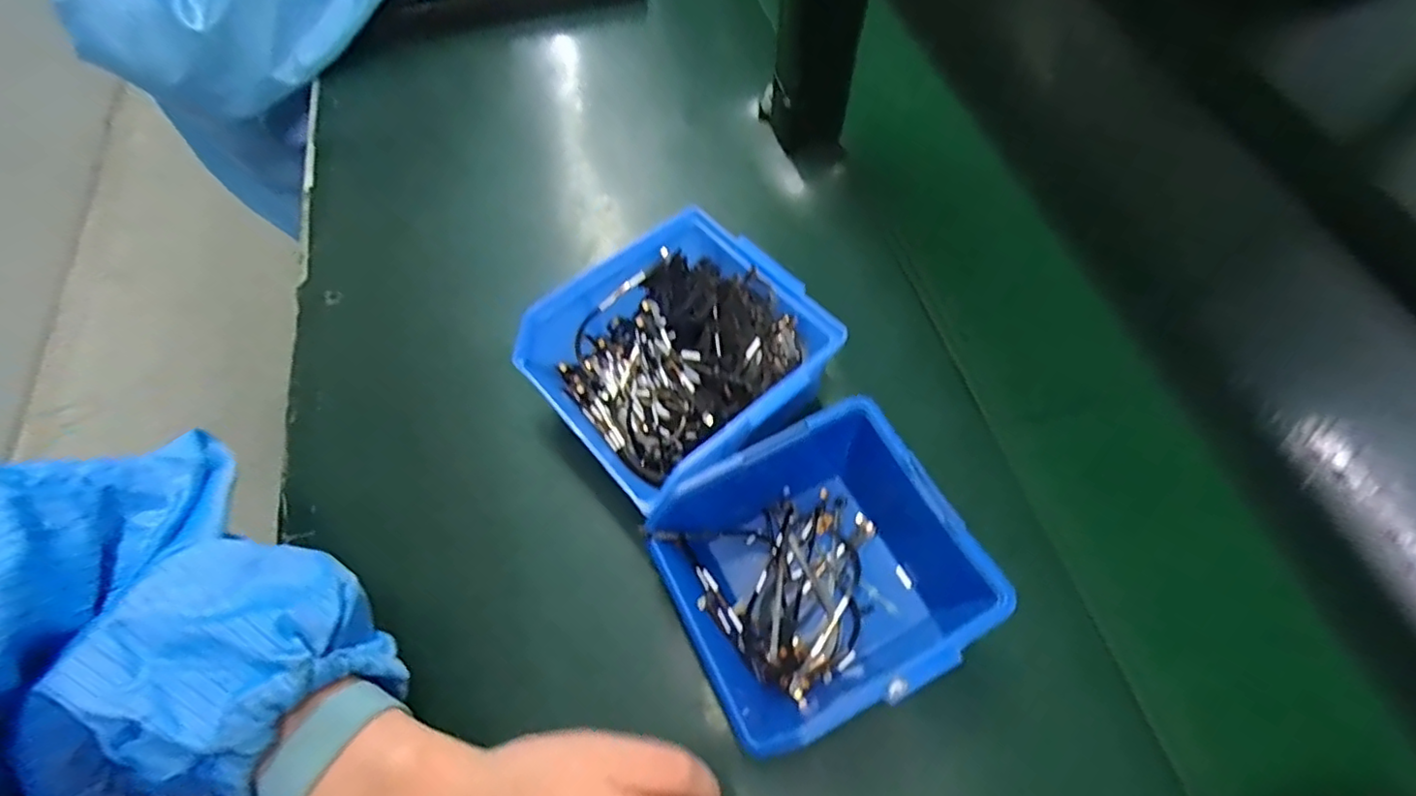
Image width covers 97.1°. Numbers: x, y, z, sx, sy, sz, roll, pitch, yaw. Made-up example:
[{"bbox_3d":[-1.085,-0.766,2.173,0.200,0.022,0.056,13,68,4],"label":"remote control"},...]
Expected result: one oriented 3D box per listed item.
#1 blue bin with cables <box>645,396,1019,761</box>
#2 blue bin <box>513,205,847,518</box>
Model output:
[{"bbox_3d":[0.055,0.085,0.303,0.137,0.084,0.119,-24,64,-13],"label":"blue bin with cables"},{"bbox_3d":[-0.014,-0.019,0.347,0.139,0.062,0.136,-37,67,-19],"label":"blue bin"}]

